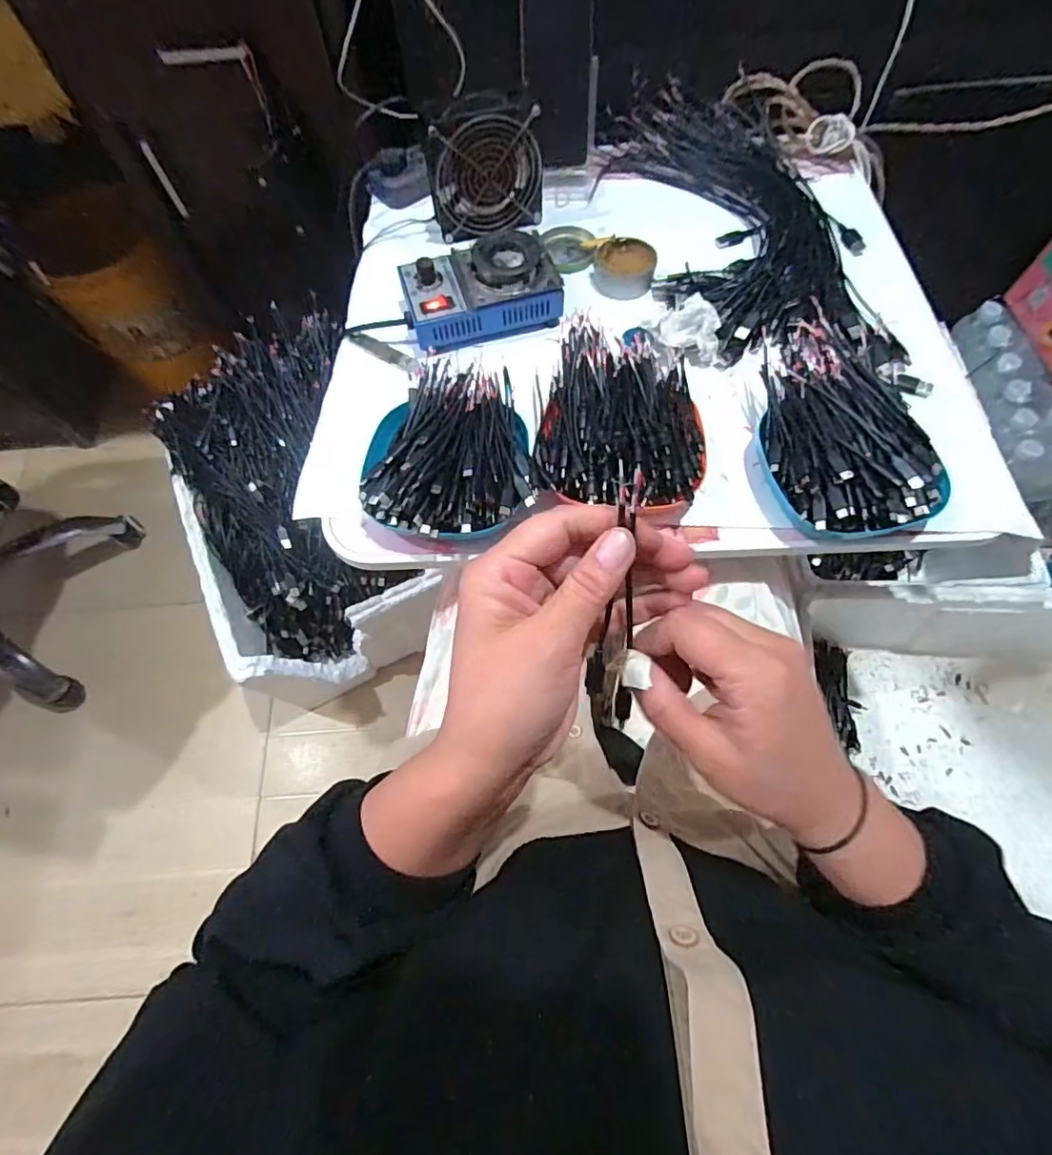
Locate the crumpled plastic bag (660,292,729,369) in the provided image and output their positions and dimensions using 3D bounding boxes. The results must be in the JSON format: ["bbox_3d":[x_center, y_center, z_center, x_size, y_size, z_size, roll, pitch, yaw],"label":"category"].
[{"bbox_3d":[0.159,-0.244,0.544,0.065,0.039,0.078,-10,66,-2],"label":"crumpled plastic bag"}]

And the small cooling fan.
[{"bbox_3d":[-0.044,-0.442,0.600,0.121,0.112,0.056,-13,66,-4],"label":"small cooling fan"}]

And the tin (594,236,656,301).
[{"bbox_3d":[0.105,-0.331,0.599,0.062,0.030,0.056,-1,66,2],"label":"tin"}]

